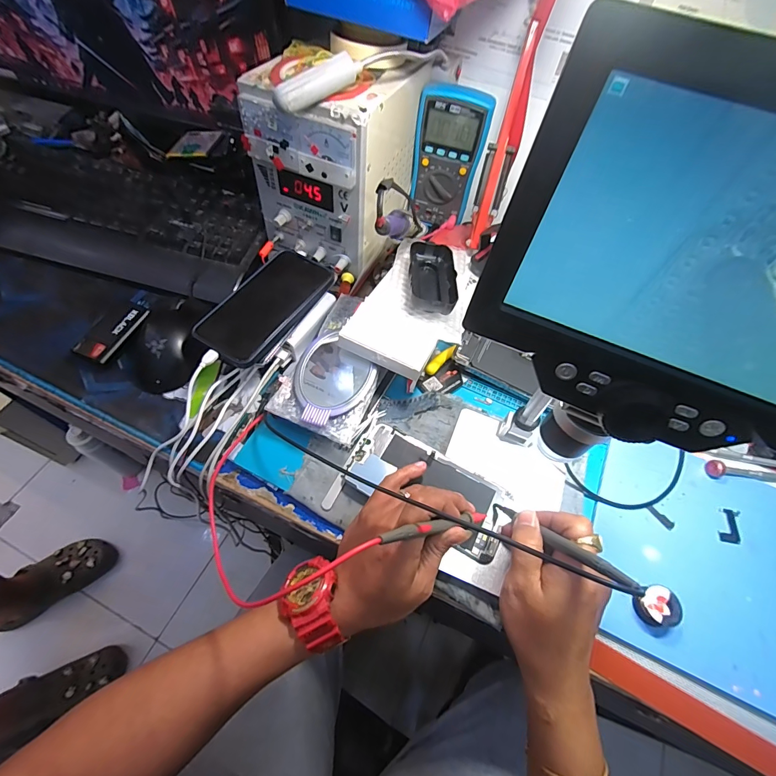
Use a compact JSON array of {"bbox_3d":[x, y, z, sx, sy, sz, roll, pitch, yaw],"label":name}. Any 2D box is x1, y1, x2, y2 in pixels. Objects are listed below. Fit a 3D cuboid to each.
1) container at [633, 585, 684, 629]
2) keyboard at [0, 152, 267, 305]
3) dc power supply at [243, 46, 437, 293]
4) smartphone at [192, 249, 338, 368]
[{"bbox_3d":[0.234,0.189,0.332,0.032,0.022,0.032,1,61,-1],"label":"container"},{"bbox_3d":[-0.392,-0.245,0.539,0.444,0.024,0.182,16,62,7],"label":"keyboard"},{"bbox_3d":[-0.058,-0.284,0.474,0.139,0.180,0.183,24,63,11],"label":"dc power supply"},{"bbox_3d":[-0.137,-0.097,0.436,0.083,0.010,0.159,31,65,14],"label":"smartphone"}]

